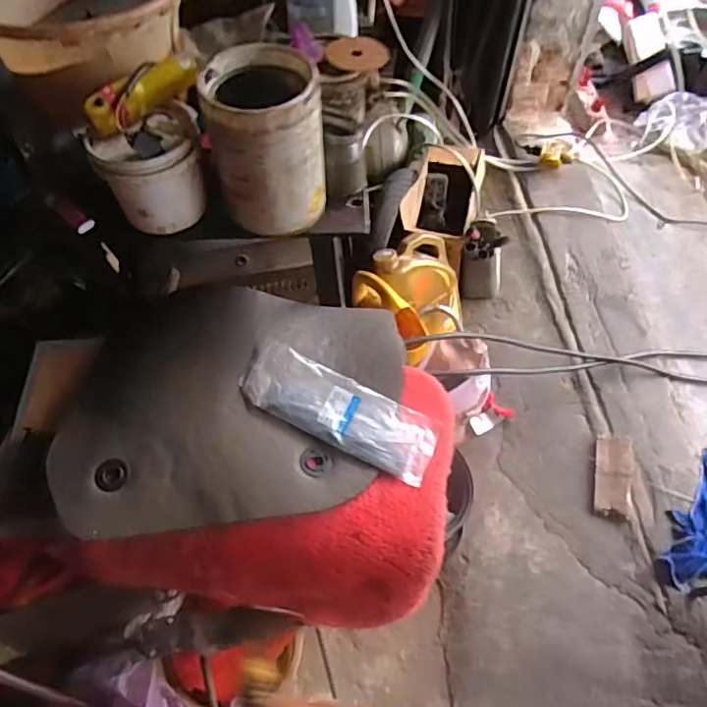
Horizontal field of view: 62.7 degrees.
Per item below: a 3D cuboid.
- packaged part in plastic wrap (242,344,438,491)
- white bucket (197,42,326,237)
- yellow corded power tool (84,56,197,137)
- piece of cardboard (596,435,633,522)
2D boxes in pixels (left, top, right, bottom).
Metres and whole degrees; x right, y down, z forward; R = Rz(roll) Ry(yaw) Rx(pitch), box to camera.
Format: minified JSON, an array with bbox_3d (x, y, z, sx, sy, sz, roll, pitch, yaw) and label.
[{"bbox_3d":[-0.019,0.075,0.775,0.267,0.016,0.095,28,64,4],"label":"packaged part in plastic wrap"},{"bbox_3d":[-0.098,-0.249,0.696,0.121,0.173,0.126,0,57,0],"label":"white bucket"},{"bbox_3d":[-0.243,-0.302,0.668,0.031,0.040,0.135,39,65,22],"label":"yellow corded power tool"},{"bbox_3d":[0.557,0.257,1.244,0.073,0.022,0.184,13,58,8],"label":"piece of cardboard"}]

